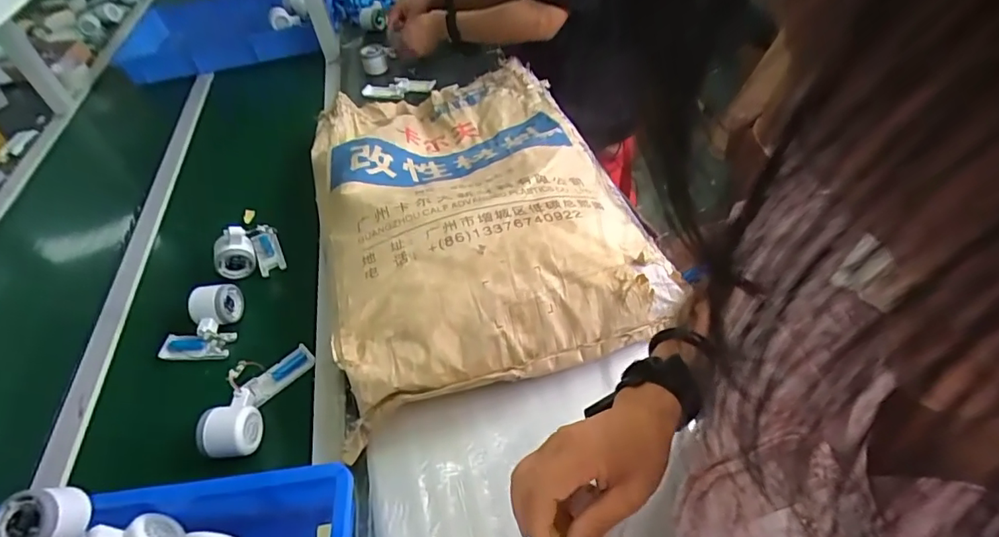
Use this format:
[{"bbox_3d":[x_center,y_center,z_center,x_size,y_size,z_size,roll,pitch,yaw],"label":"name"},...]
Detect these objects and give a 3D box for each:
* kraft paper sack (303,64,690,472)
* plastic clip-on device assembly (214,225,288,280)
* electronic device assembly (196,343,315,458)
[{"bbox_3d":[-0.058,-0.132,0.838,0.449,0.119,0.690,-16,47,-8],"label":"kraft paper sack"},{"bbox_3d":[-0.408,-0.033,0.838,0.104,0.079,0.075,-12,46,-2],"label":"plastic clip-on device assembly"},{"bbox_3d":[-0.310,0.162,0.663,0.065,0.052,0.168,9,49,15],"label":"electronic device assembly"}]

